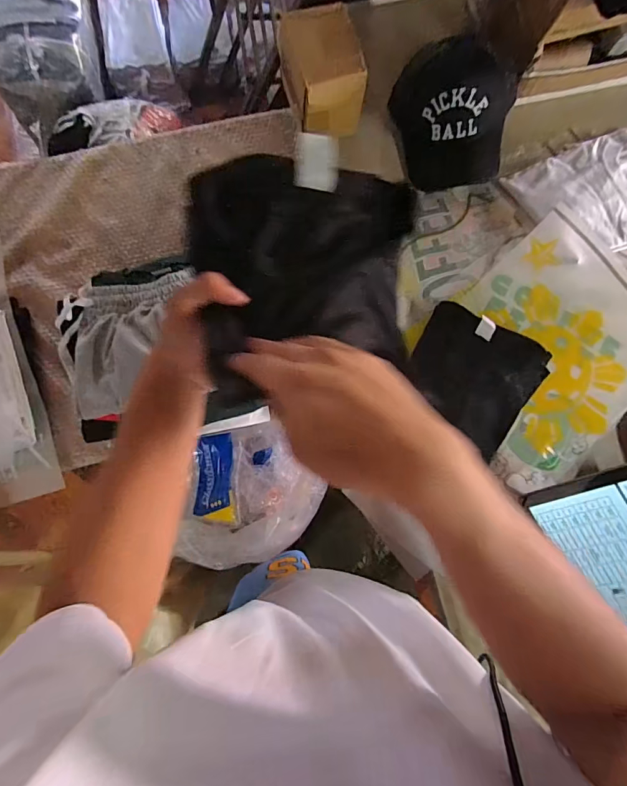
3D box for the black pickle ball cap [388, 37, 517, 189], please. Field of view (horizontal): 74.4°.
[{"bbox_3d":[0.235,-0.460,0.692,0.208,0.146,0.157,11,81,-1],"label":"black pickle ball cap"}]

